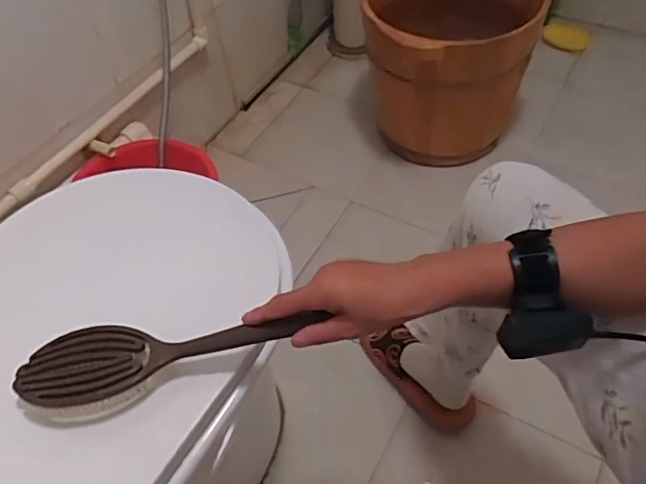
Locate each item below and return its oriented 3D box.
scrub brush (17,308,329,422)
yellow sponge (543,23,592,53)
[{"bbox_3d":[-0.145,0.101,0.509,0.252,0.032,0.074,-12,52,1],"label":"scrub brush"},{"bbox_3d":[0.685,-0.576,1.583,0.128,0.051,0.051,20,56,19],"label":"yellow sponge"}]

